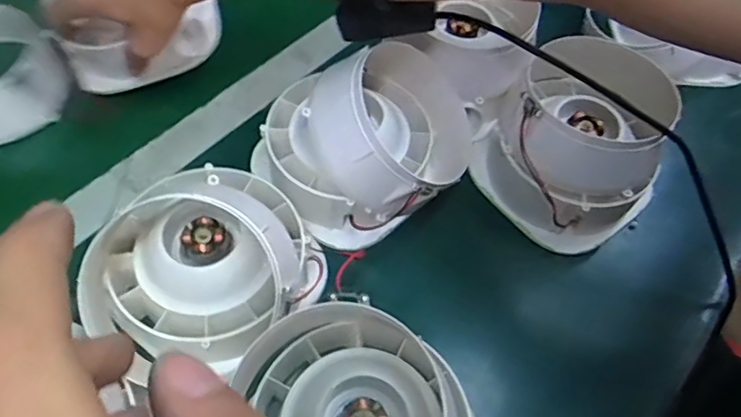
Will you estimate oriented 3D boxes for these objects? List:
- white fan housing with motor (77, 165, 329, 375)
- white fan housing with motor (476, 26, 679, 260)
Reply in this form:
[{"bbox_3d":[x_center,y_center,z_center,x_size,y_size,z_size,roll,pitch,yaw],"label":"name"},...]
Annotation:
[{"bbox_3d":[-0.111,0.035,0.383,0.134,0.064,0.135,2,59,-3],"label":"white fan housing with motor"},{"bbox_3d":[0.167,-0.054,0.452,0.128,0.097,0.139,33,63,16],"label":"white fan housing with motor"}]

